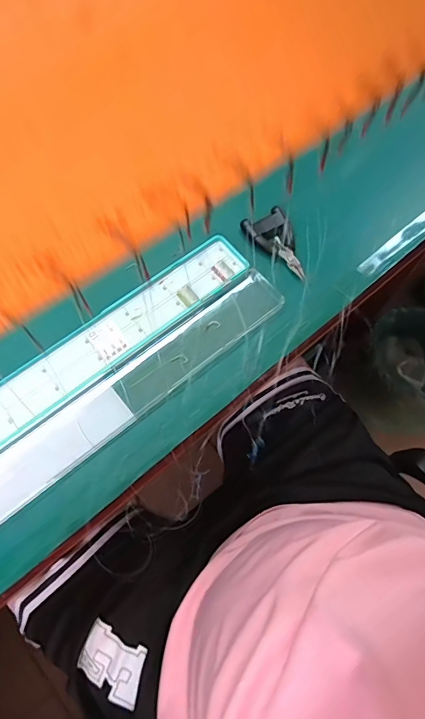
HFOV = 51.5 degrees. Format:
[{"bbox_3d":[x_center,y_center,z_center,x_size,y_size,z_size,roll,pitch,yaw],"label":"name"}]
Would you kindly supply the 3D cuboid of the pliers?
[{"bbox_3d":[0.079,-0.132,0.503,0.051,0.018,0.093,-29,72,-14],"label":"pliers"}]

